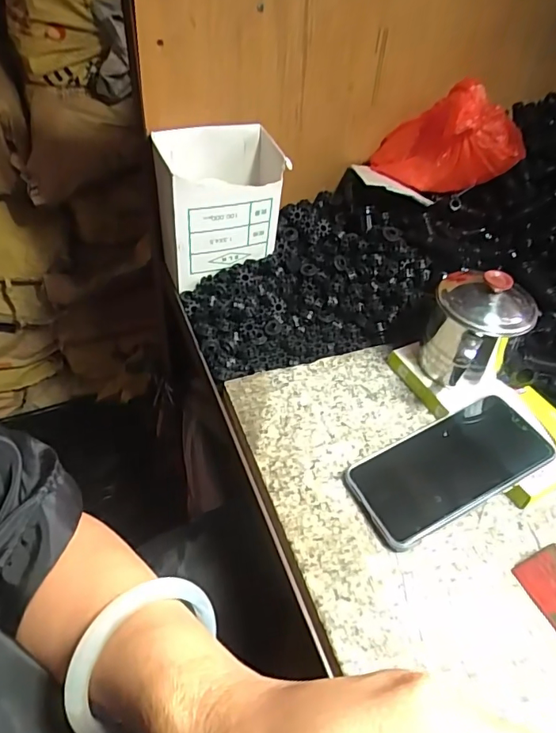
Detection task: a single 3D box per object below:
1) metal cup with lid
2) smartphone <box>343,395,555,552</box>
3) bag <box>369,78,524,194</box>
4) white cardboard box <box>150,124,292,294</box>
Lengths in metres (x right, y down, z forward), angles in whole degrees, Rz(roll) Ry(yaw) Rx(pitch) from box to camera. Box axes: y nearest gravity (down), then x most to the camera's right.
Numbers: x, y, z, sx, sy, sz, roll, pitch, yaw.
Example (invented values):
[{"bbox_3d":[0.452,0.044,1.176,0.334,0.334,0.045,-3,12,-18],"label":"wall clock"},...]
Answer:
[{"bbox_3d":[0.167,-0.030,0.415,0.077,0.089,0.085,23,49,15],"label":"metal cup with lid"},{"bbox_3d":[0.136,0.079,0.387,0.155,0.013,0.074,-23,47,-14],"label":"smartphone"},{"bbox_3d":[0.203,-0.267,0.553,0.129,0.111,0.117,-22,53,-24],"label":"bag"},{"bbox_3d":[-0.065,-0.171,0.519,0.128,0.133,0.076,-14,50,-18],"label":"white cardboard box"}]

